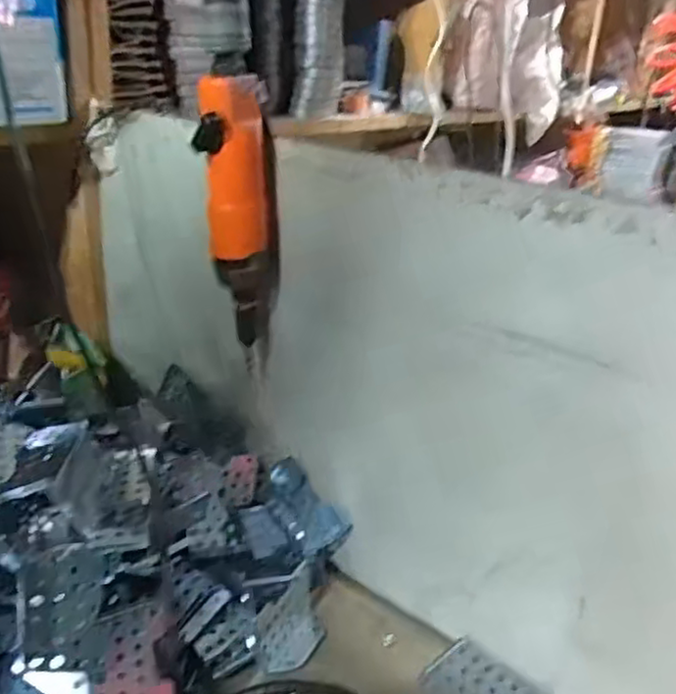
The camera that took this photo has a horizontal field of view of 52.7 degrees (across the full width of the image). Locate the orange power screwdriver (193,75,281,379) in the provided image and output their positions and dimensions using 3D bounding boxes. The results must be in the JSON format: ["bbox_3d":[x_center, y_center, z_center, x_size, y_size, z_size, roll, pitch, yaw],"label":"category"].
[{"bbox_3d":[-0.068,-0.080,0.482,0.050,0.200,0.033,3,24,-2],"label":"orange power screwdriver"}]

